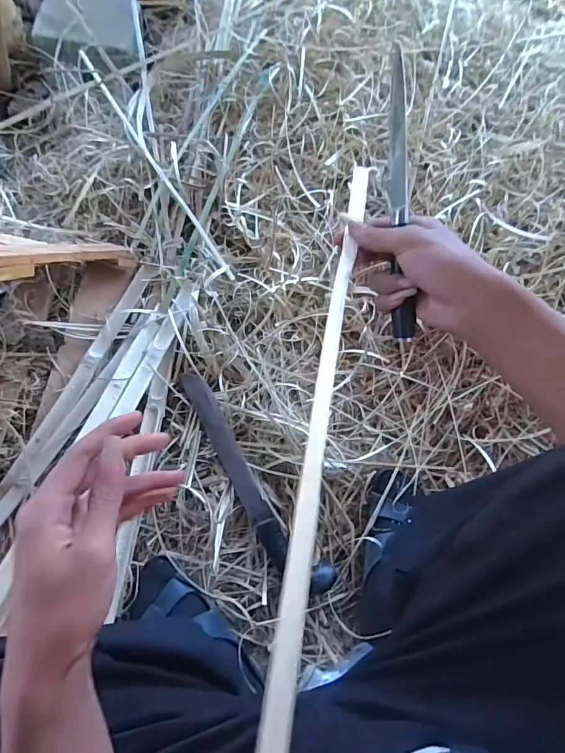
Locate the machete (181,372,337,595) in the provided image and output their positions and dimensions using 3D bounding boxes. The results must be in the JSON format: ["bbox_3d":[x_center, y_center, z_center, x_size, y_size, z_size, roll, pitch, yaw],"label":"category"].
[{"bbox_3d":[-0.059,0.157,0.651,0.067,0.034,0.387,-33,75,-15],"label":"machete"}]

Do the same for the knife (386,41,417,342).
[{"bbox_3d":[0.096,-0.143,0.351,0.016,0.015,0.226,-5,99,-3],"label":"knife"}]

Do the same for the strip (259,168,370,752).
[{"bbox_3d":[0.030,0.007,0.288,0.017,0.008,0.460,11,60,3],"label":"strip"}]

